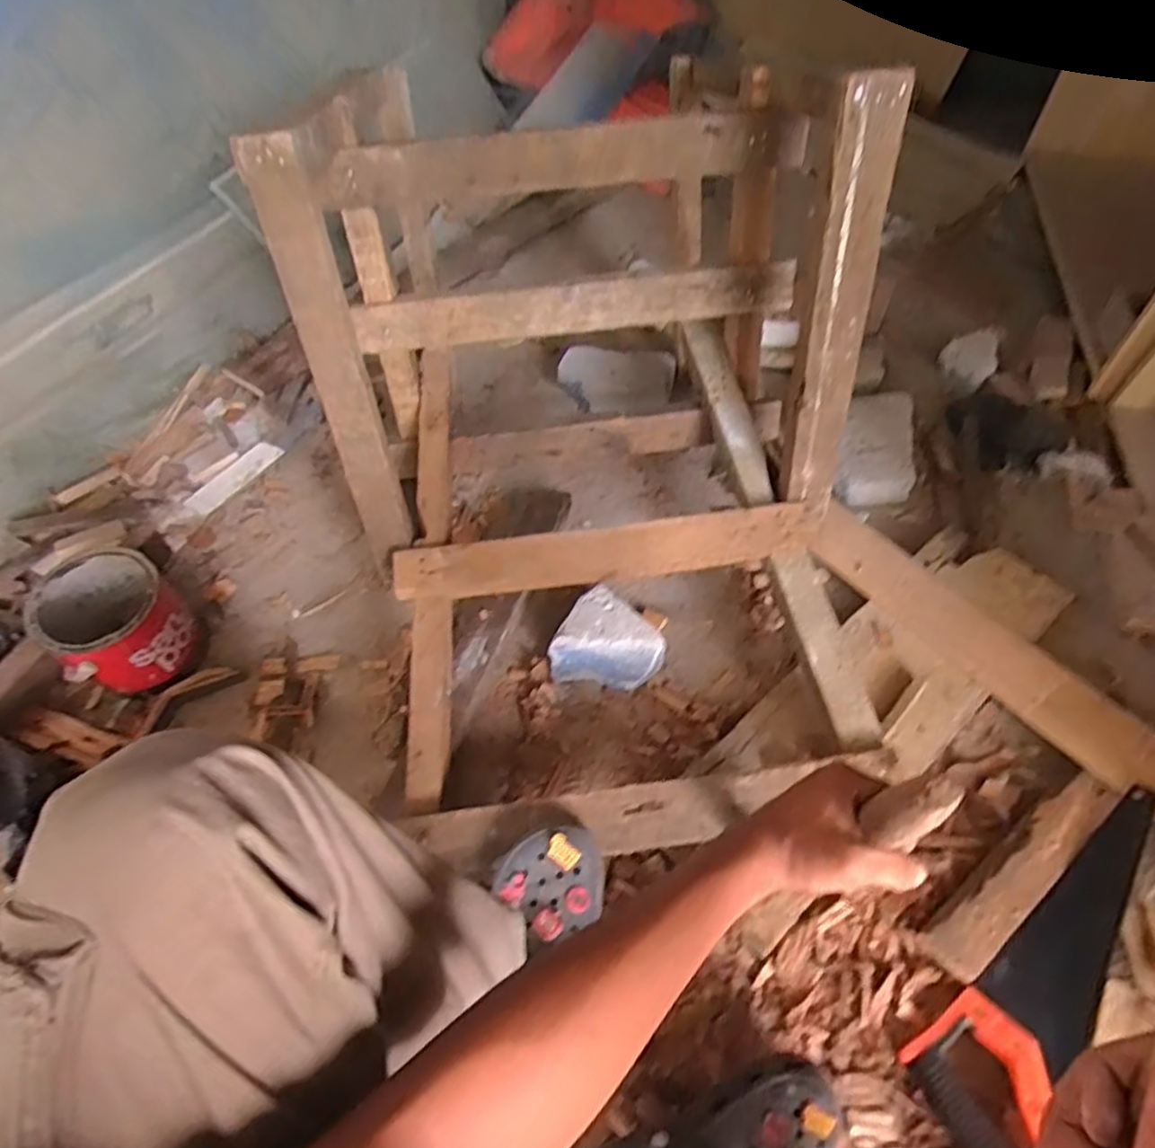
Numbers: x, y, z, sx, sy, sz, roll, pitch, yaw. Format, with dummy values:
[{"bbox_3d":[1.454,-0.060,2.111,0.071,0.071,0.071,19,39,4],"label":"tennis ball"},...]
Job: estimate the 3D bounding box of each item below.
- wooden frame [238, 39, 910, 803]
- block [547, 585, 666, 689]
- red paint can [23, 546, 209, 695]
[{"bbox_3d":[0.024,-0.165,0.722,0.575,0.449,0.603,-6,53,-2],"label":"wooden frame"},{"bbox_3d":[0.046,0.102,0.901,0.135,0.073,0.126,23,58,19],"label":"block"},{"bbox_3d":[-0.605,0.070,0.889,0.151,0.147,0.149,-1,53,2],"label":"red paint can"}]

